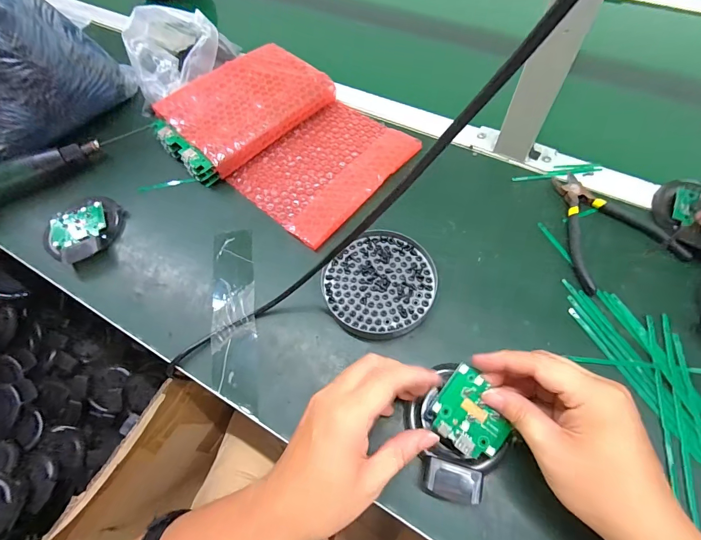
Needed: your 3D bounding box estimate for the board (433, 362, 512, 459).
[{"bbox_3d":[0.096,0.113,0.283,0.057,0.007,0.053,39,81,6],"label":"board"}]

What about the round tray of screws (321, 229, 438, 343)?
[{"bbox_3d":[0.031,0.015,0.373,0.107,0.013,0.115,-2,62,3],"label":"round tray of screws"}]

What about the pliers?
[{"bbox_3d":[0.265,-0.049,0.392,0.117,0.011,0.135,-20,63,-7],"label":"pliers"}]

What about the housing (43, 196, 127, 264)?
[{"bbox_3d":[-0.309,-0.046,0.424,0.085,0.021,0.074,-37,66,-15],"label":"housing"}]

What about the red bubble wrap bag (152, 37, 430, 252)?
[{"bbox_3d":[-0.082,-0.177,0.462,0.286,0.046,0.207,37,70,20],"label":"red bubble wrap bag"}]

